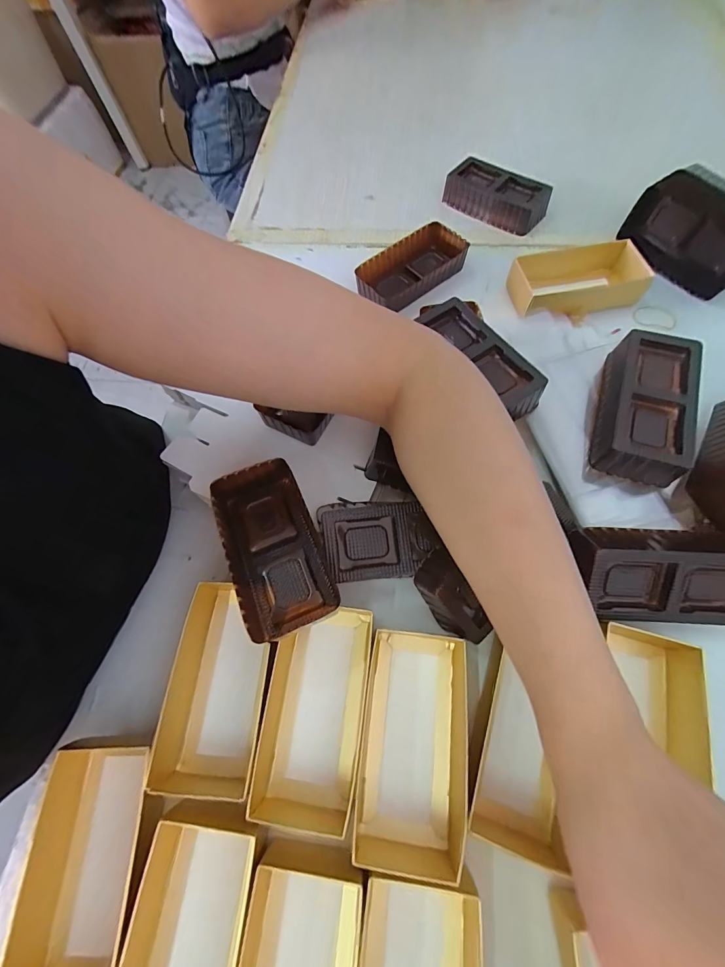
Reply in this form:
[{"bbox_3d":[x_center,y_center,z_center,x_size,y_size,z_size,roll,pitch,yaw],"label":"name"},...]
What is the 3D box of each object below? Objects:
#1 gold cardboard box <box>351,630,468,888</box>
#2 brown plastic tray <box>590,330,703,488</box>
[{"bbox_3d":[0.032,0.156,0.228,0.065,0.031,0.119,6,67,6],"label":"gold cardboard box"},{"bbox_3d":[0.205,-0.055,0.268,0.059,0.036,0.110,20,69,11],"label":"brown plastic tray"}]

